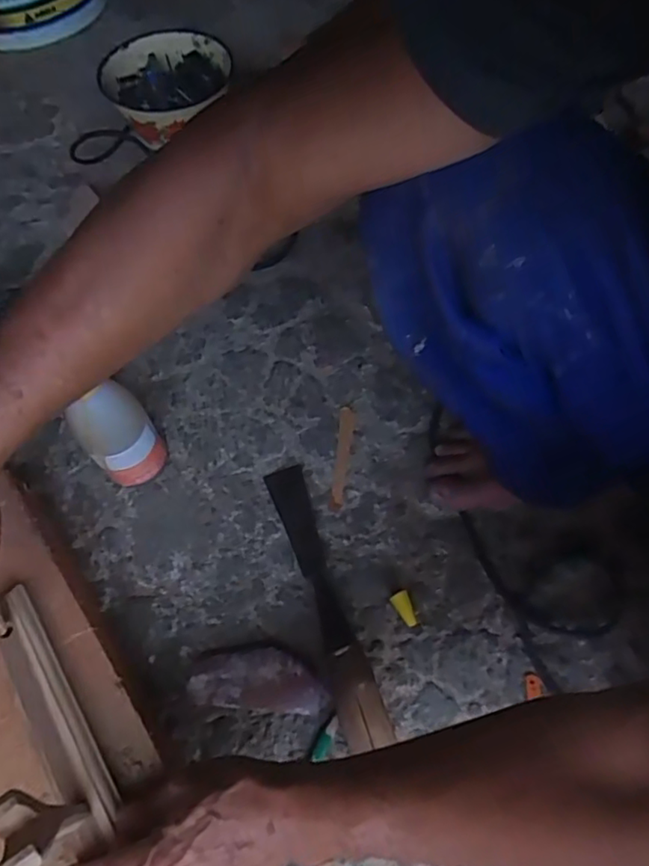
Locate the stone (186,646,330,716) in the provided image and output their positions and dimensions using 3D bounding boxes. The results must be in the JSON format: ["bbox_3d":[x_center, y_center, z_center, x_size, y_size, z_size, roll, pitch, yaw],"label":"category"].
[{"bbox_3d":[-0.057,0.215,0.523,0.116,0.021,0.049,4,64,3],"label":"stone"}]

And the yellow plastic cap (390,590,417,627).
[{"bbox_3d":[0.074,0.163,0.551,0.017,0.013,0.033,-22,66,-9],"label":"yellow plastic cap"}]

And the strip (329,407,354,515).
[{"bbox_3d":[0.020,0.026,0.629,0.016,0.004,0.117,6,65,4],"label":"strip"}]

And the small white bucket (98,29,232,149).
[{"bbox_3d":[-0.221,-0.487,0.855,0.179,0.078,0.187,0,64,1],"label":"small white bucket"}]

